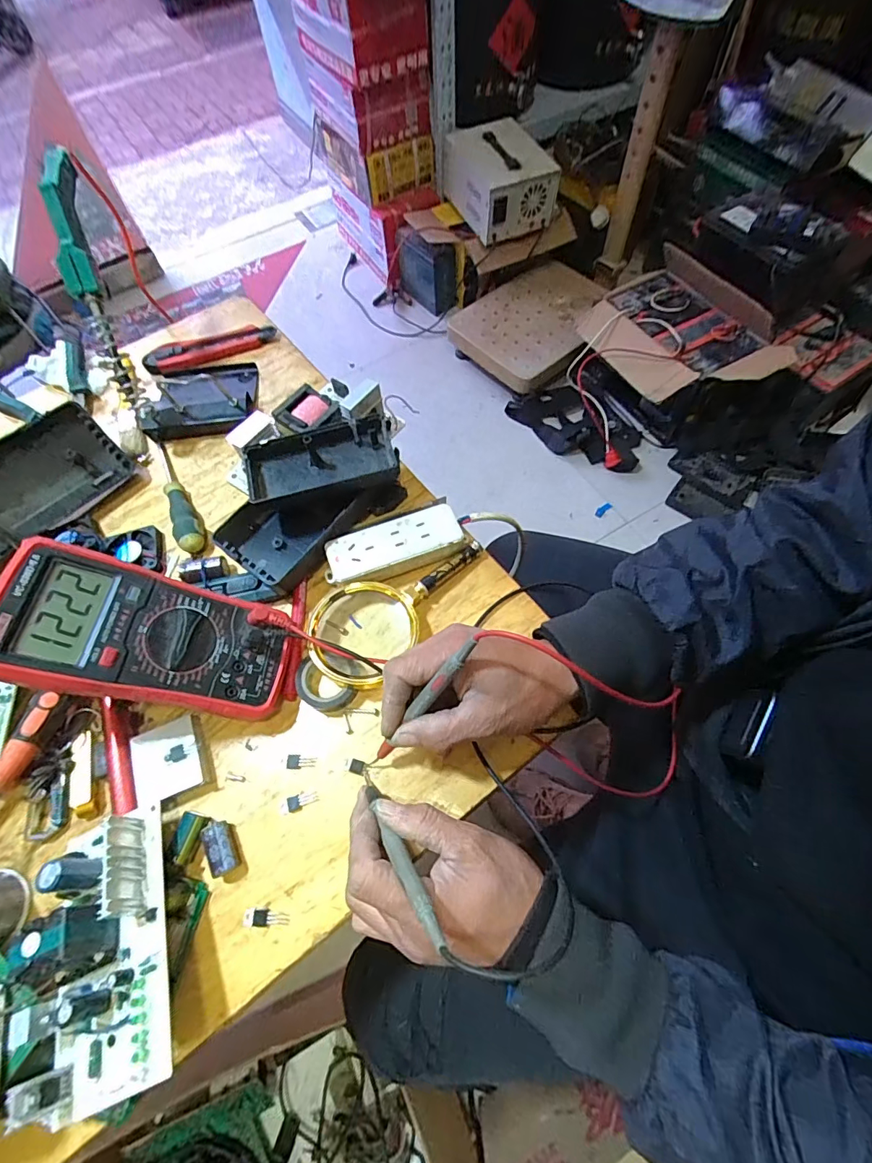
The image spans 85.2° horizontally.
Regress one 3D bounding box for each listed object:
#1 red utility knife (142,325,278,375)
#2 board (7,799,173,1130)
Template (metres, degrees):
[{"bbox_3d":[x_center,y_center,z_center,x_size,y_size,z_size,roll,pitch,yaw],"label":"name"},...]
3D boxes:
[{"bbox_3d":[-0.266,-0.276,0.559,0.152,0.019,0.033,-22,65,-8],"label":"red utility knife"},{"bbox_3d":[-0.205,0.220,0.282,0.075,0.044,0.146,-20,65,-7],"label":"board"}]

